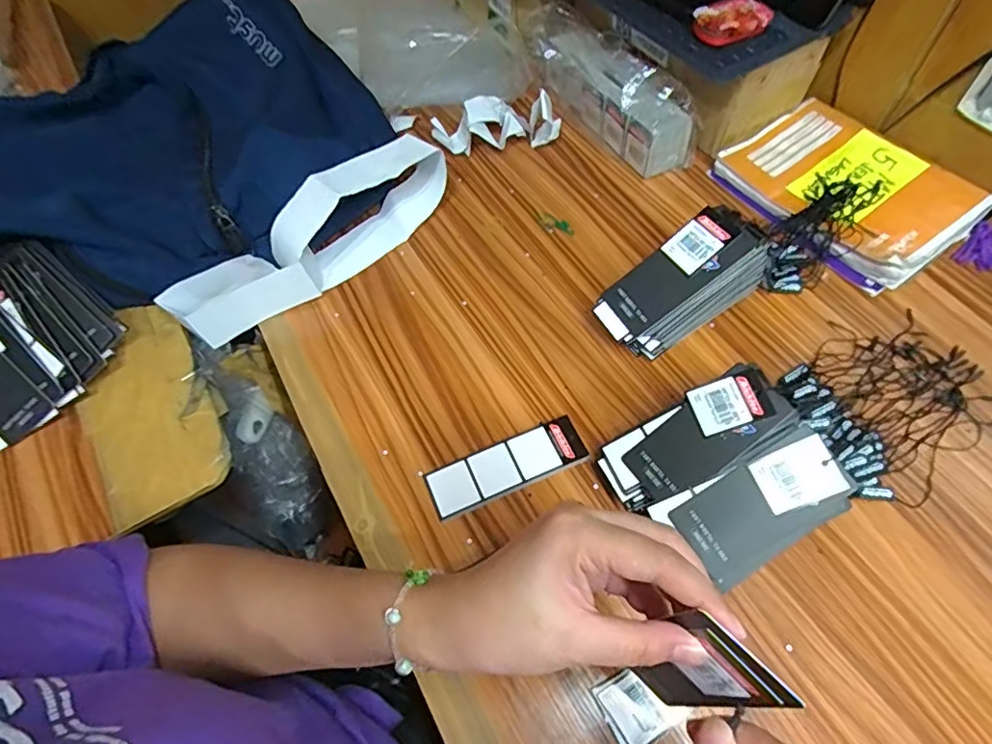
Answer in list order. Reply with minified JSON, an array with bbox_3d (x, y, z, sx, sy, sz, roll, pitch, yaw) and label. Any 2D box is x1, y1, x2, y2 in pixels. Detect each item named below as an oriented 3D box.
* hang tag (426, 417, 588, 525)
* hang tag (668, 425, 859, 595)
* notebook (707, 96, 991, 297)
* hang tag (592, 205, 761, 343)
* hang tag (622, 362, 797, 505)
[{"bbox_3d":[0.009,0.072,0.418,0.119,0.009,0.040,-23,61,-10],"label":"hang tag"},{"bbox_3d":[0.175,0.087,0.362,0.105,0.008,0.058,-36,73,5],"label":"hang tag"},{"bbox_3d":[0.329,-0.174,0.531,0.151,0.027,0.201,-31,63,-14],"label":"notebook"},{"bbox_3d":[0.136,-0.076,0.432,0.126,0.010,0.048,-39,62,12],"label":"hang tag"},{"bbox_3d":[0.144,0.042,0.384,0.110,0.004,0.051,-38,59,4],"label":"hang tag"}]

